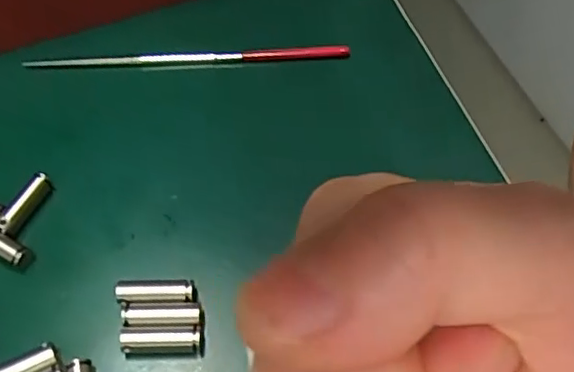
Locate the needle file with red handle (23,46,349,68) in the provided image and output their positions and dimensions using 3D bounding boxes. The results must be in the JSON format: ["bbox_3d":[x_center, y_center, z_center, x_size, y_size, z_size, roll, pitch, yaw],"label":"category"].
[{"bbox_3d":[-0.041,-0.055,0.260,0.134,0.008,0.005,-3,55,-5],"label":"needle file with red handle"}]

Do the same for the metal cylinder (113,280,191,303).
[{"bbox_3d":[-0.043,0.035,0.197,0.024,0.005,0.007,-1,55,-3],"label":"metal cylinder"}]

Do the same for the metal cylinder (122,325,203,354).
[{"bbox_3d":[-0.039,0.049,0.189,0.024,0.006,0.008,0,55,-3],"label":"metal cylinder"}]

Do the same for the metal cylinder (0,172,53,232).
[{"bbox_3d":[-0.093,0.006,0.213,0.008,0.007,0.024,22,57,13],"label":"metal cylinder"}]

